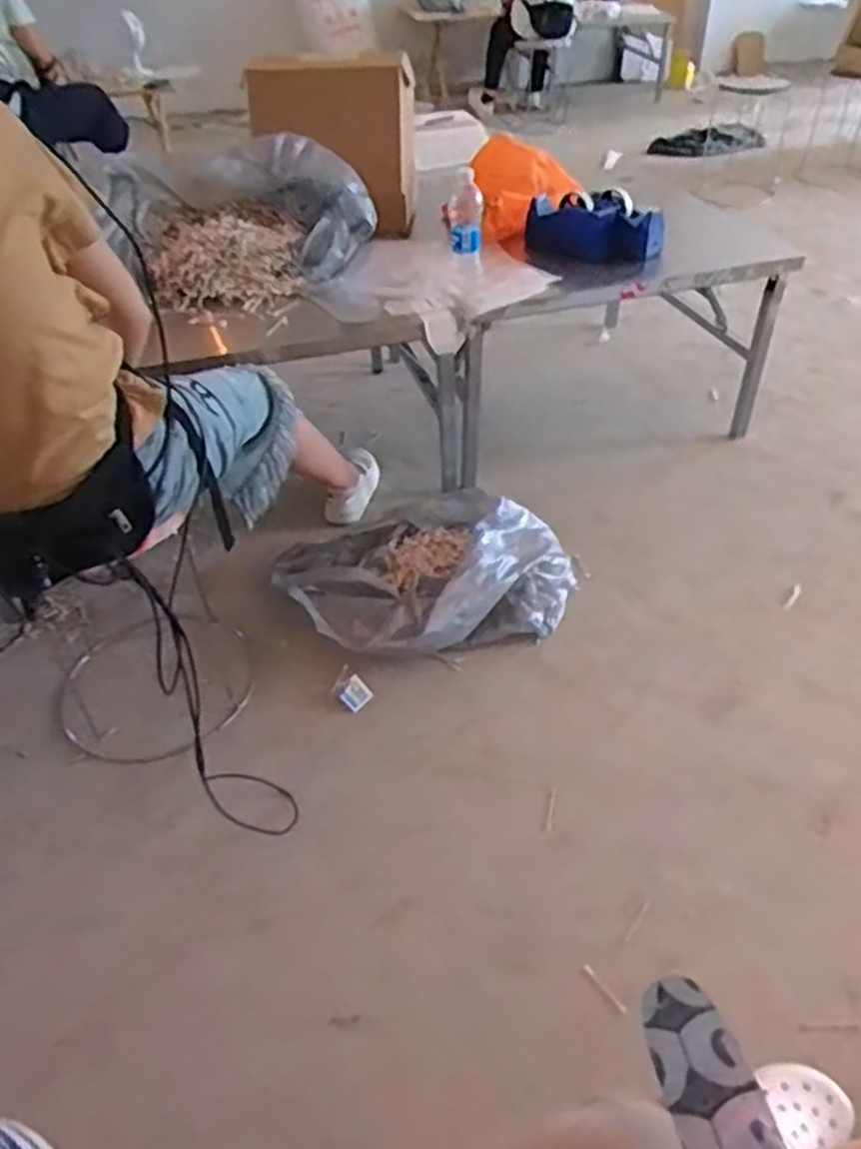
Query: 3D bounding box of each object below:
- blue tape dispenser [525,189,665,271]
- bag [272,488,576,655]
[{"bbox_3d":[0.370,-0.791,1.769,0.304,0.128,0.089,30,52,31],"label":"blue tape dispenser"},{"bbox_3d":[-0.004,-0.003,1.557,0.569,0.142,0.354,-13,44,-11],"label":"bag"}]

